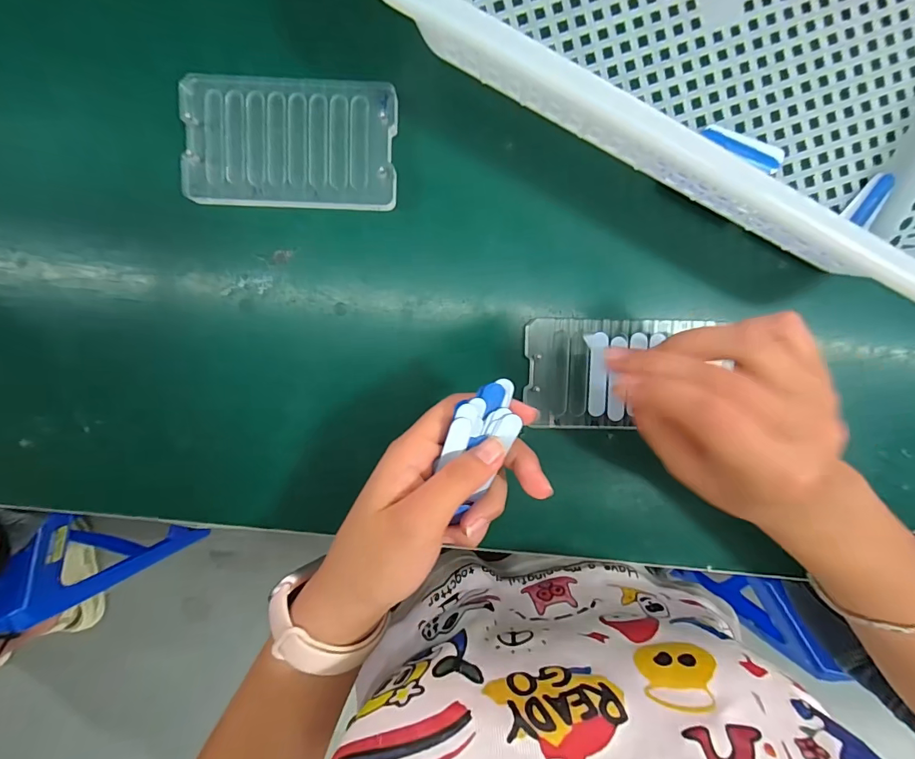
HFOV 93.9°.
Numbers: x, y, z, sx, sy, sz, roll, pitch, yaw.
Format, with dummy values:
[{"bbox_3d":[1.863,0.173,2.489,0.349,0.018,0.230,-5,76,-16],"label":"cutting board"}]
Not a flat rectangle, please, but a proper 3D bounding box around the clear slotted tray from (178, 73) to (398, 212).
[{"bbox_3d":[-0.098,-0.139,0.253,0.122,0.012,0.072,4,96,-1],"label":"clear slotted tray"}]

